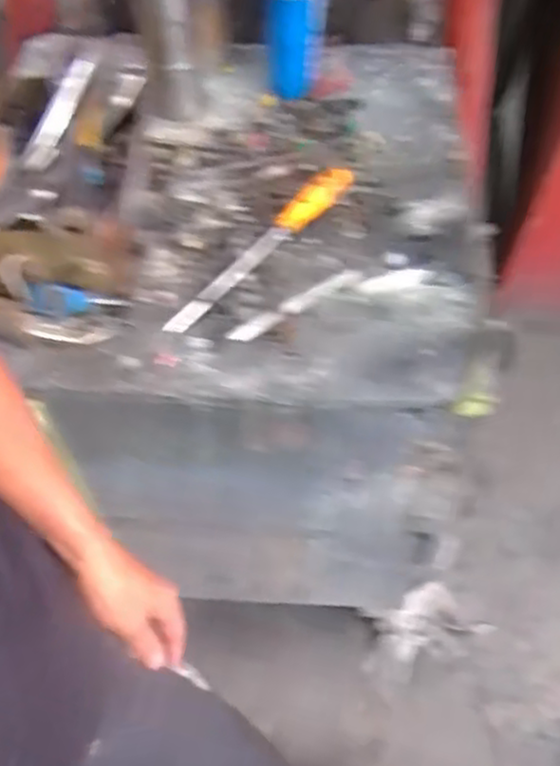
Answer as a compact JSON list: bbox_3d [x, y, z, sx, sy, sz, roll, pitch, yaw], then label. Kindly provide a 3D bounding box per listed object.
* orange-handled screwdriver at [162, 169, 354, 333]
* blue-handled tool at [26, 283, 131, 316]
[{"bbox_3d":[-0.021,-0.160,0.840,0.031,0.041,0.300,36,67,23],"label":"orange-handled screwdriver"},{"bbox_3d":[-0.218,-0.086,0.796,0.104,0.026,0.032,3,56,-19],"label":"blue-handled tool"}]

